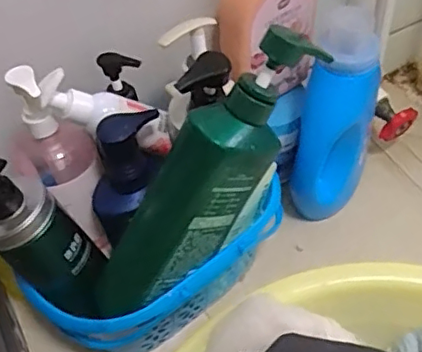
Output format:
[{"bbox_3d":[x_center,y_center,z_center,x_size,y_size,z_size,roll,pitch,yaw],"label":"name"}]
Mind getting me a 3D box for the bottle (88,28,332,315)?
[{"bbox_3d":[-0.006,0.010,0.479,0.067,0.282,0.056,8,34,-49],"label":"bottle"}]

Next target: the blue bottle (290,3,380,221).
[{"bbox_3d":[0.129,-0.043,0.626,0.065,0.243,0.100,19,55,19],"label":"blue bottle"}]

